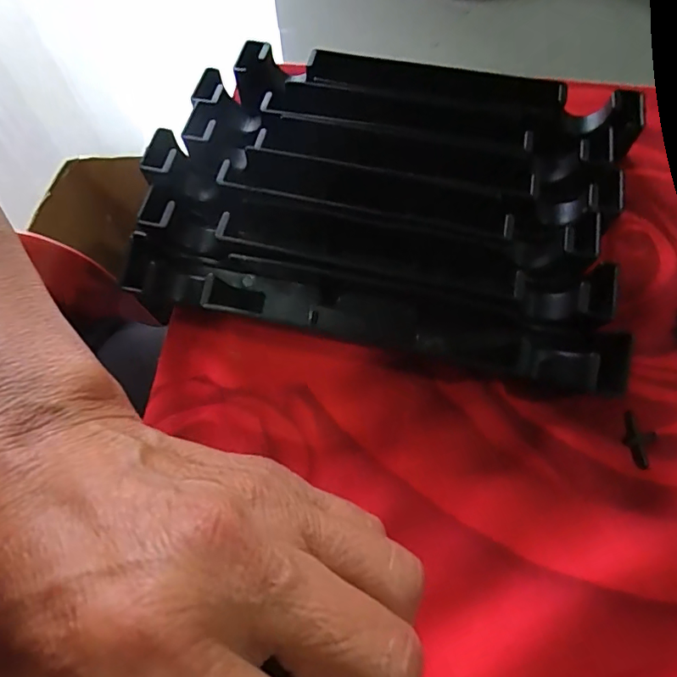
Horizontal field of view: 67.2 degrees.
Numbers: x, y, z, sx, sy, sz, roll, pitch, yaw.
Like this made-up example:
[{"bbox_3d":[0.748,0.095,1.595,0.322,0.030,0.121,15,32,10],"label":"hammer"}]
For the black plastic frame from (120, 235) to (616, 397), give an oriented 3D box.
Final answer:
[{"bbox_3d":[0.011,-0.009,0.210,0.190,0.033,0.032,11,67,6],"label":"black plastic frame"}]

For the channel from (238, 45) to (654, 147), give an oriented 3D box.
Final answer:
[{"bbox_3d":[0.046,-0.124,0.260,0.196,0.019,0.039,12,67,7],"label":"channel"}]

